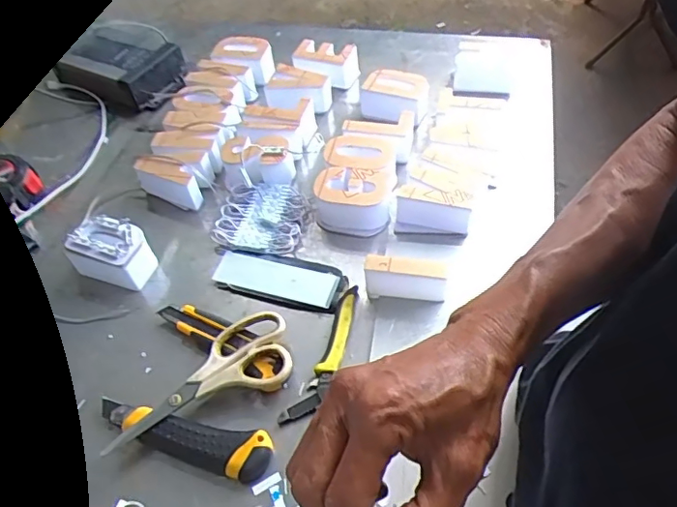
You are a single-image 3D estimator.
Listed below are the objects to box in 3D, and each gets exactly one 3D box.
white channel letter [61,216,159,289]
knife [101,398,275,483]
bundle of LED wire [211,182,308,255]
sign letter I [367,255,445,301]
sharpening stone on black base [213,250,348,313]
[{"bbox_3d":[-0.251,-0.002,0.608,0.095,0.051,0.056,10,53,14],"label":"white channel letter"},{"bbox_3d":[-0.140,0.163,0.485,0.168,0.020,0.037,10,53,13],"label":"knife"},{"bbox_3d":[-0.090,-0.042,0.641,0.099,0.023,0.097,7,52,11],"label":"bundle of LED wire"},{"bbox_3d":[0.068,0.026,0.555,0.078,0.046,0.026,5,52,10],"label":"sign letter I"},{"bbox_3d":[-0.066,0.027,0.588,0.140,0.013,0.055,11,53,14],"label":"sharpening stone on black base"}]

